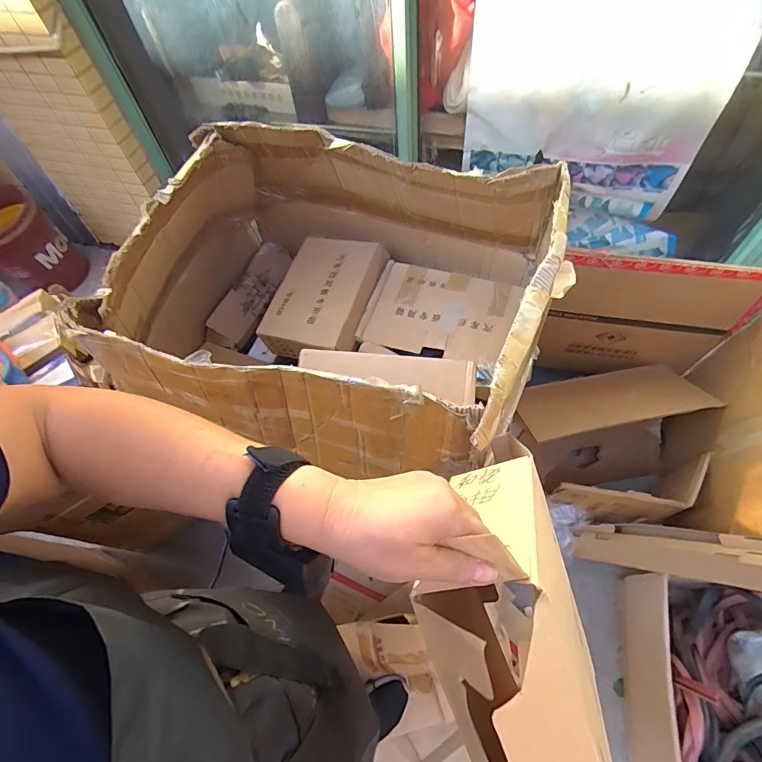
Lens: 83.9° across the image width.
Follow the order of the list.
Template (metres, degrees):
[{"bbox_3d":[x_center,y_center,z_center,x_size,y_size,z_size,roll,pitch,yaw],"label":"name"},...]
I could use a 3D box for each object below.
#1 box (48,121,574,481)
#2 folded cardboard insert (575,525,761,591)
[{"bbox_3d":[-0.100,-0.141,0.842,0.771,0.406,0.619,14,61,13],"label":"box"},{"bbox_3d":[0.608,0.343,0.842,0.079,0.561,0.088,31,68,-8],"label":"folded cardboard insert"}]

